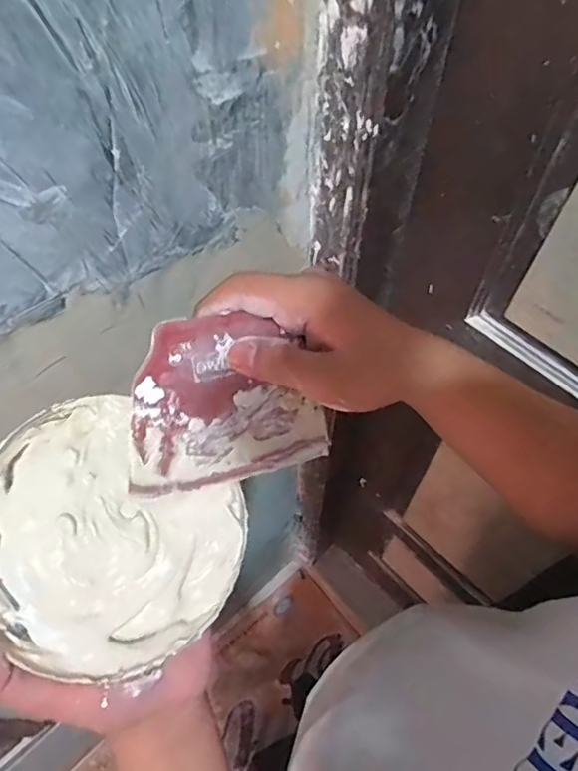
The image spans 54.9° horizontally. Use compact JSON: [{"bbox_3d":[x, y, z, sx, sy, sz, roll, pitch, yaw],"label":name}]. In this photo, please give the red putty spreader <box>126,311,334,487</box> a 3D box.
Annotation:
[{"bbox_3d":[-0.029,0.010,0.321,0.117,0.099,0.004,-5,22,-25],"label":"red putty spreader"}]

